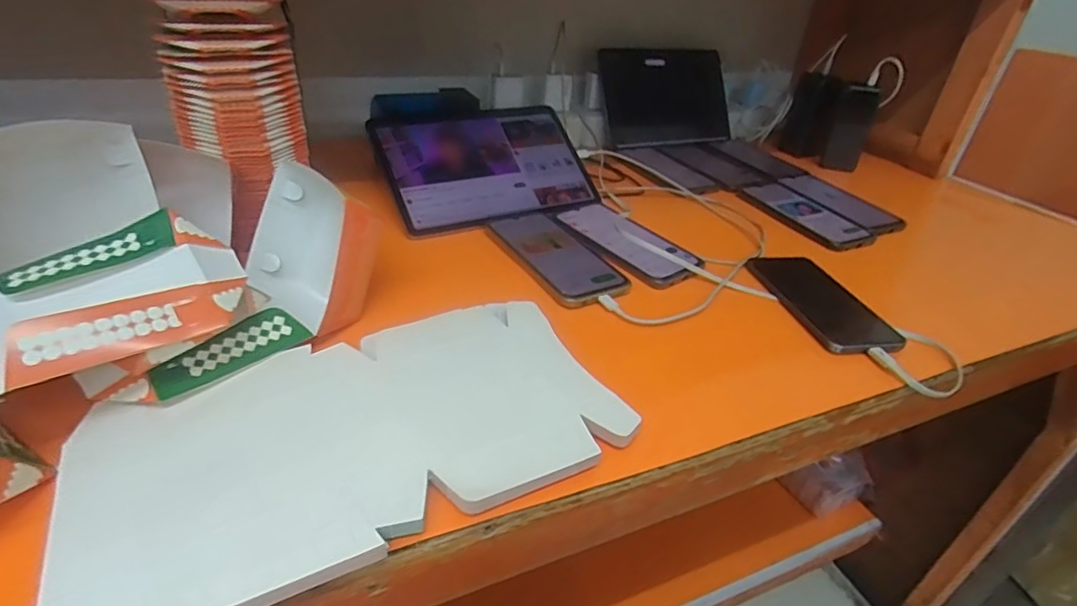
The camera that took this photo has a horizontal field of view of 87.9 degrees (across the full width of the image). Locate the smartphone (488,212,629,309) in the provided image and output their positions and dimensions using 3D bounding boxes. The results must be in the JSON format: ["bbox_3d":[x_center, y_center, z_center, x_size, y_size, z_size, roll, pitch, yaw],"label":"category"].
[{"bbox_3d":[0.017,-0.049,0.585,0.084,0.013,0.164,-16,39,-30],"label":"smartphone"}]

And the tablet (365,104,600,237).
[{"bbox_3d":[-0.059,-0.168,0.674,0.250,0.015,0.162,-13,70,-26],"label":"tablet"}]

